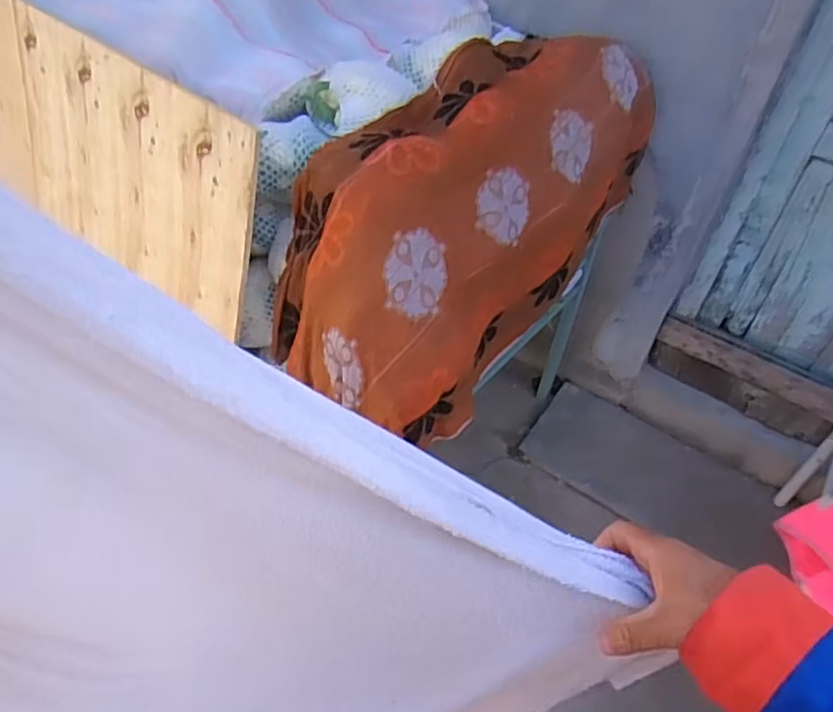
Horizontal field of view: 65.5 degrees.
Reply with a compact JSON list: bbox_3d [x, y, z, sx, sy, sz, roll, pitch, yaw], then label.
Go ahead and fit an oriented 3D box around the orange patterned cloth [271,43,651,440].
[{"bbox_3d":[0.112,-0.272,1.216,0.349,0.414,0.825,28,48,20],"label":"orange patterned cloth"}]

